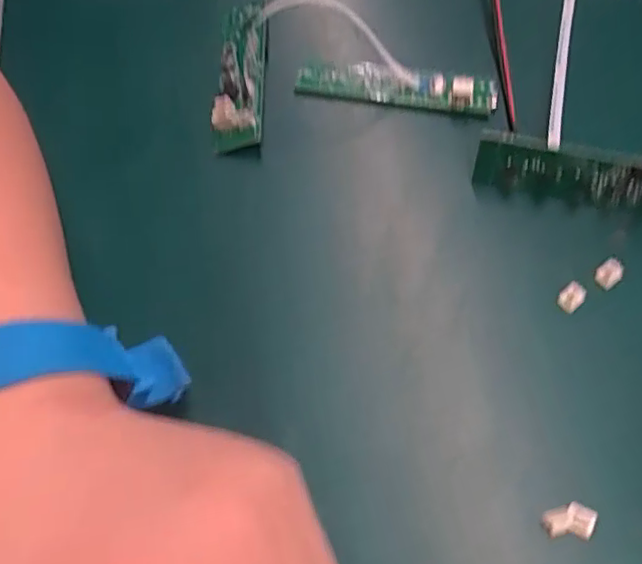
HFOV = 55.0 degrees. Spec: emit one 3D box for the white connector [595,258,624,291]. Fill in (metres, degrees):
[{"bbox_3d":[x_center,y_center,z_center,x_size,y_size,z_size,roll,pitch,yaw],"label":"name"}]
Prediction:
[{"bbox_3d":[0.103,-0.003,0.221,0.008,0.005,0.010,40,71,21],"label":"white connector"}]

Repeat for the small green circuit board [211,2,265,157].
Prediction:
[{"bbox_3d":[-0.035,-0.093,0.271,0.021,0.016,0.085,-2,62,2],"label":"small green circuit board"}]

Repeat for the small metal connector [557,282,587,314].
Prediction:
[{"bbox_3d":[0.089,0.005,0.218,0.007,0.006,0.011,35,69,19],"label":"small metal connector"}]

